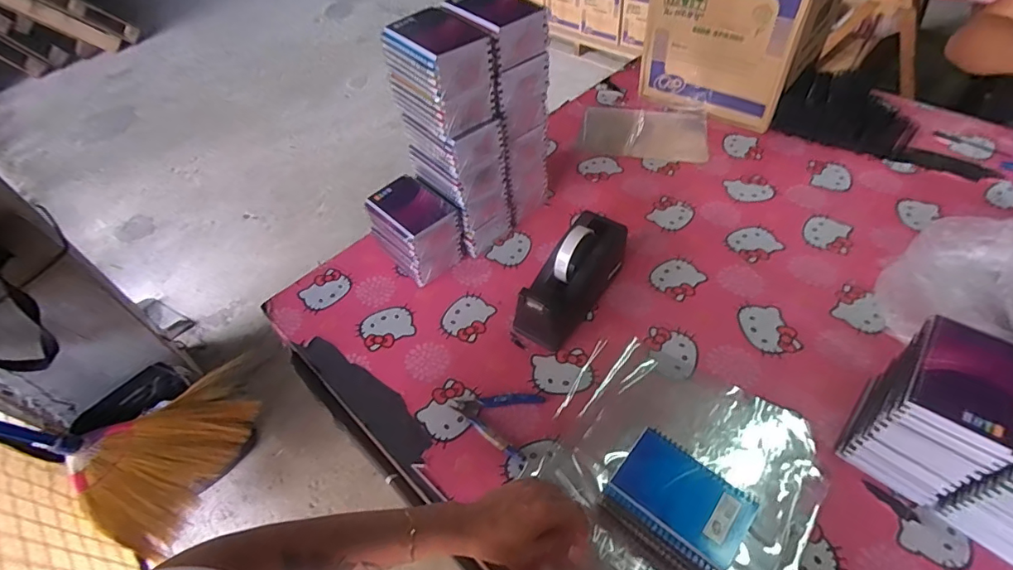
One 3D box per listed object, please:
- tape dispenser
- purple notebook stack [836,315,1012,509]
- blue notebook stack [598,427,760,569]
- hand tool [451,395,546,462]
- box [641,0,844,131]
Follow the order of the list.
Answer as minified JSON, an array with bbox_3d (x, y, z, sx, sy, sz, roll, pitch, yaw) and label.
[{"bbox_3d":[0.101,-0.015,0.714,0.079,0.116,0.219,29,58,26],"label":"tape dispenser"},{"bbox_3d":[0.459,0.137,0.521,0.099,0.154,0.123,32,60,27],"label":"purple notebook stack"},{"bbox_3d":[0.181,0.239,0.526,0.128,0.066,0.092,34,61,29],"label":"blue notebook stack"},{"bbox_3d":[-0.018,0.168,0.629,0.112,0.018,0.089,11,52,14],"label":"hand tool"},{"bbox_3d":[0.482,-0.556,0.995,0.360,0.305,0.288,31,59,27],"label":"box"}]

